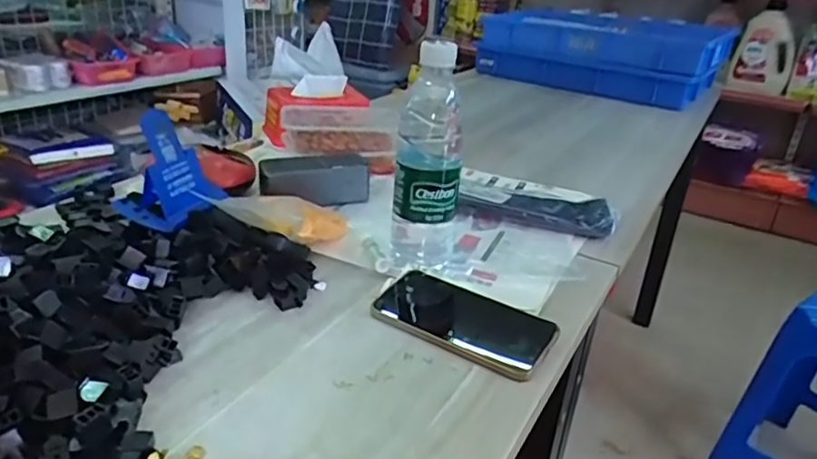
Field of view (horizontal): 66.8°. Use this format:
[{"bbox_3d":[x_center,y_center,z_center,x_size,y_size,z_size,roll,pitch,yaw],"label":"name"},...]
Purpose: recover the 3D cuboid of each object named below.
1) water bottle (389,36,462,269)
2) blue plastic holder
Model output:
[{"bbox_3d":[0.018,-0.066,0.596,0.063,0.218,0.057,5,26,2],"label":"water bottle"},{"bbox_3d":[-0.246,-0.062,0.634,0.111,0.103,0.076,-5,27,-19],"label":"blue plastic holder"}]

